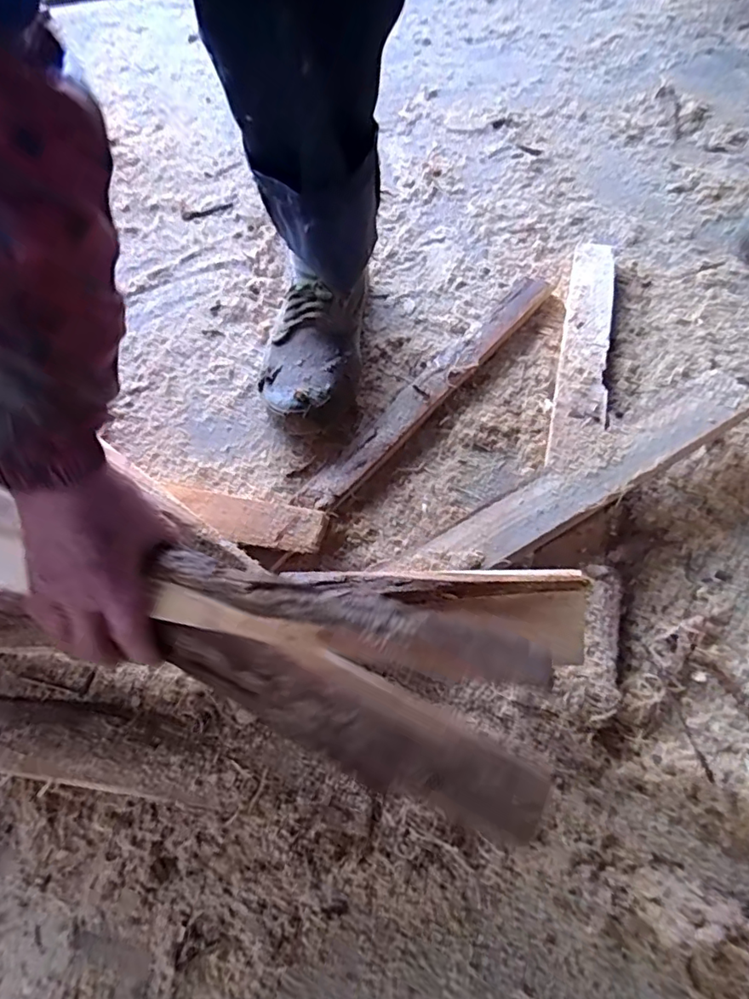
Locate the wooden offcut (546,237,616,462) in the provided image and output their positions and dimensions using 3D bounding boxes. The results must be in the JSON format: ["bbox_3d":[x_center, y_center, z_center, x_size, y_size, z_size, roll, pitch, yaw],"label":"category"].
[{"bbox_3d":[0.215,-0.160,0.575,0.045,0.020,0.304,10,61,11],"label":"wooden offcut"}]

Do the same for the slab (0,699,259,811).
[{"bbox_3d":[-0.264,0.181,0.433,0.369,0.032,0.055,5,60,7],"label":"slab"}]

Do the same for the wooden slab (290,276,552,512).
[{"bbox_3d":[0.060,-0.116,0.570,0.041,0.024,0.360,38,70,23],"label":"wooden slab"}]

